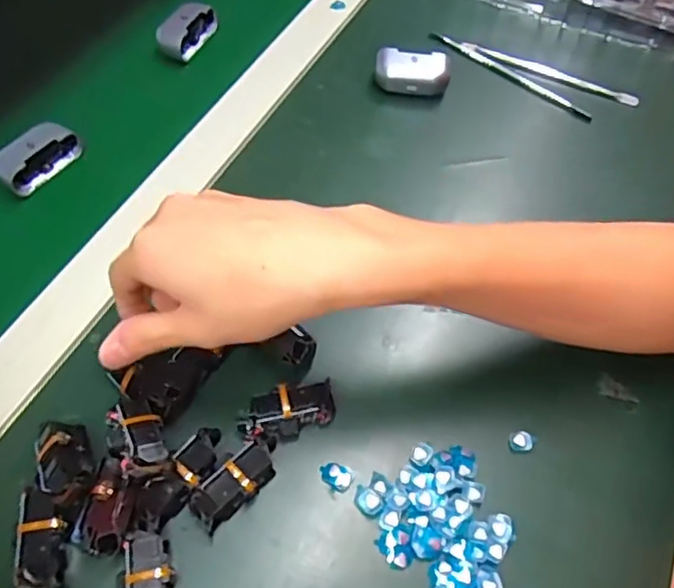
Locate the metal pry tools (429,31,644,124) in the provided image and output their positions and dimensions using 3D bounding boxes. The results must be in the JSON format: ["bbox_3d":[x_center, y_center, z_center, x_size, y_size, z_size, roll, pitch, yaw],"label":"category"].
[{"bbox_3d":[0.159,-0.180,0.510,0.177,0.013,0.043,22,60,11],"label":"metal pry tools"}]

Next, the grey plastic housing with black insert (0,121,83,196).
[{"bbox_3d":[-0.213,-0.098,0.429,0.022,0.028,0.058,38,64,19],"label":"grey plastic housing with black insert"}]

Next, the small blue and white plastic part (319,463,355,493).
[{"bbox_3d":[-0.001,0.098,0.326,0.019,0.005,0.013,24,60,12],"label":"small blue and white plastic part"}]

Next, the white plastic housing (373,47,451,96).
[{"bbox_3d":[0.060,-0.178,0.488,0.058,0.026,0.027,6,58,2],"label":"white plastic housing"}]

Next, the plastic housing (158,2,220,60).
[{"bbox_3d":[-0.129,-0.224,0.510,0.030,0.028,0.054,24,60,12],"label":"plastic housing"}]

